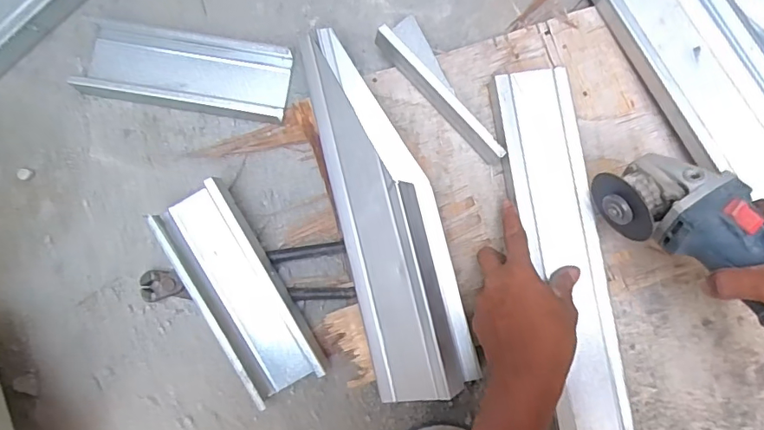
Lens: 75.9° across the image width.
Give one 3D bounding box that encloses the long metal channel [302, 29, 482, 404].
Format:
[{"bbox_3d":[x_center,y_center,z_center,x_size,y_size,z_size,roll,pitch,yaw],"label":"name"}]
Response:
[{"bbox_3d":[0.003,-0.010,0.470,0.097,0.044,0.368,-15,85,-3],"label":"long metal channel"}]

